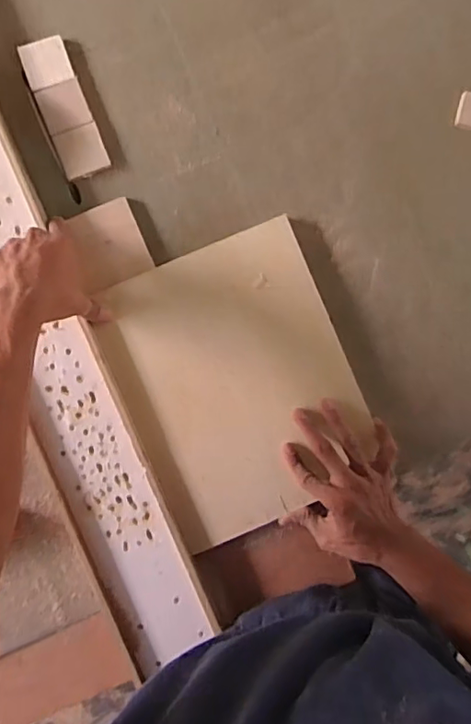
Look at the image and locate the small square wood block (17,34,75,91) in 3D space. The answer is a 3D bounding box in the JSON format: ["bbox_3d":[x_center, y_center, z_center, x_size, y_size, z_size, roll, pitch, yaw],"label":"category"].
[{"bbox_3d":[-0.214,-0.338,0.623,0.052,0.008,0.053,-21,92,-2],"label":"small square wood block"}]

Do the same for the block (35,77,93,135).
[{"bbox_3d":[-0.195,-0.290,0.624,0.050,0.008,0.051,-22,92,-2],"label":"block"}]

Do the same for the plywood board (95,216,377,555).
[{"bbox_3d":[0.006,0.023,0.621,0.244,0.016,0.303,-24,92,-2],"label":"plywood board"}]

